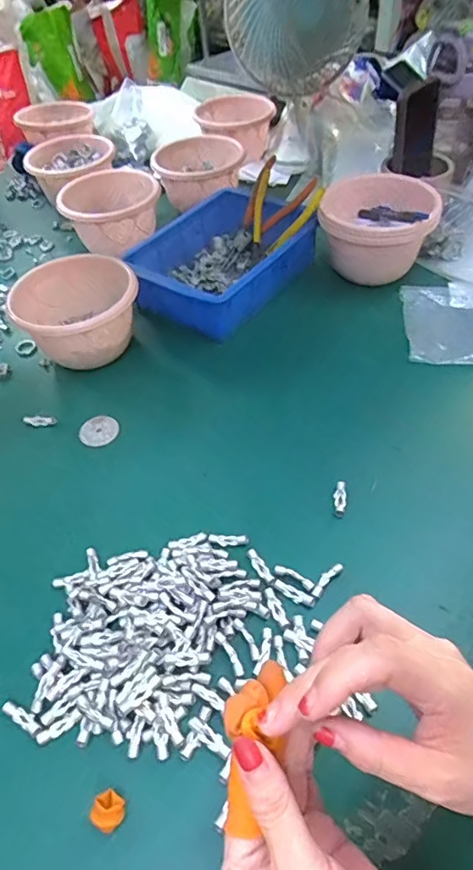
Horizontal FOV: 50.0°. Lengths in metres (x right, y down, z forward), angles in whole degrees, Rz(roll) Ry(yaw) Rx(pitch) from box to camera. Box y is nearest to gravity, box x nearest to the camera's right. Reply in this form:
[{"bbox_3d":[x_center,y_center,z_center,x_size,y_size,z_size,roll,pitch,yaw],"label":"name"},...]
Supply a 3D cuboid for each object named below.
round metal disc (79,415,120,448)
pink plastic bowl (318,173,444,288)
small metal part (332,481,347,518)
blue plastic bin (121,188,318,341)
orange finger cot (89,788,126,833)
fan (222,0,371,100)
[{"bbox_3d":[-0.152,-0.005,0.562,0.038,0.005,0.043,23,55,23],"label":"round metal disc"},{"bbox_3d":[0.194,-0.280,0.685,0.134,0.089,0.145,-3,49,3],"label":"pink plastic bowl"},{"bbox_3d":[0.098,0.061,0.479,0.012,0.011,0.036,2,49,7],"label":"small metal part"},{"bbox_3d":[-0.016,-0.242,0.703,0.182,0.072,0.251,26,56,25],"label":"blue plastic bin"},{"bbox_3d":[-0.083,0.244,0.329,0.019,0.014,0.020,-3,49,3],"label":"orange finger cot"},{"bbox_3d":[0.093,-0.659,0.792,0.220,0.209,0.093,-10,50,-3],"label":"fan"}]

